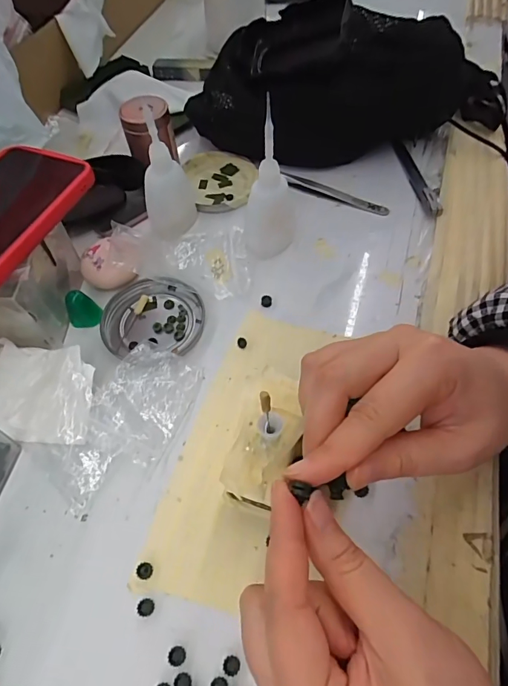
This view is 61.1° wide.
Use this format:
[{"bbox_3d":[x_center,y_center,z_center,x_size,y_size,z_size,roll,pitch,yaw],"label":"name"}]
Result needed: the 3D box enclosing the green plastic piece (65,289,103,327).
[{"bbox_3d":[-0.135,-0.028,0.337,0.023,0.032,0.013,-40,39,-25],"label":"green plastic piece"}]

